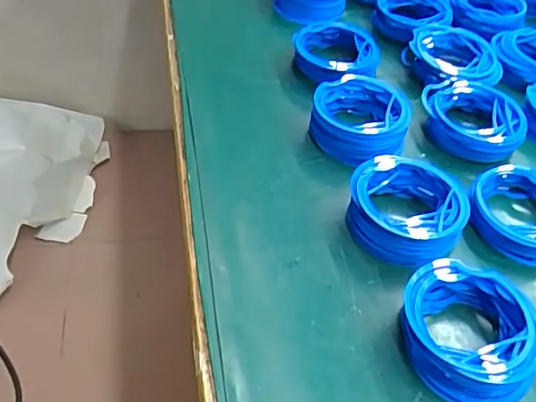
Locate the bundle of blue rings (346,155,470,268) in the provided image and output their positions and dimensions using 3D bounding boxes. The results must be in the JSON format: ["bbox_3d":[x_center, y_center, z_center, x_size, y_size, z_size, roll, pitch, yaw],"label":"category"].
[{"bbox_3d":[0.122,0.008,0.494,0.098,0.037,0.102,3,47,-3],"label":"bundle of blue rings"}]

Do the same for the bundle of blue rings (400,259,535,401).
[{"bbox_3d":[0.148,0.097,0.414,0.097,0.032,0.094,3,47,-3],"label":"bundle of blue rings"}]

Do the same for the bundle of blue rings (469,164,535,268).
[{"bbox_3d":[0.237,0.010,0.511,0.096,0.031,0.088,28,50,19],"label":"bundle of blue rings"}]

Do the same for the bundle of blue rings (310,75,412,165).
[{"bbox_3d":[0.096,-0.086,0.583,0.100,0.038,0.104,14,47,7],"label":"bundle of blue rings"}]

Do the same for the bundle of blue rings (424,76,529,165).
[{"bbox_3d":[0.218,-0.088,0.604,0.108,0.038,0.084,15,47,8],"label":"bundle of blue rings"}]

